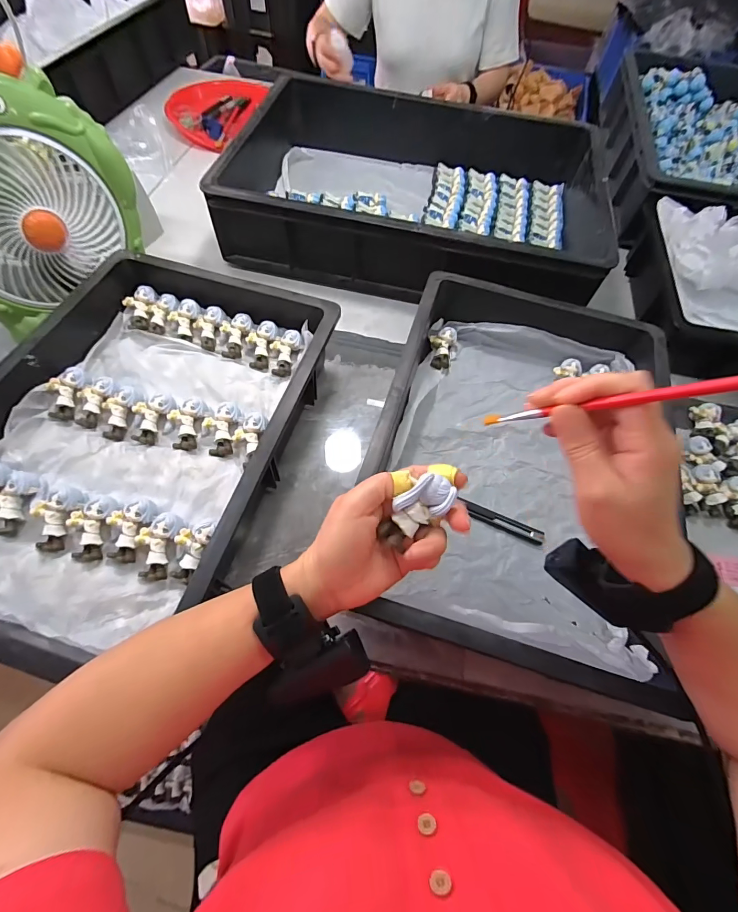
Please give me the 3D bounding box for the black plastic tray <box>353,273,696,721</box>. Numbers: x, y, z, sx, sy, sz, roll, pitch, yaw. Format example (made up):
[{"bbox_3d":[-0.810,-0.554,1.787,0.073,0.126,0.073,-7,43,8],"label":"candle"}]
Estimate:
[{"bbox_3d":[0.168,-0.006,0.445,0.309,0.092,0.442,17,62,5],"label":"black plastic tray"}]

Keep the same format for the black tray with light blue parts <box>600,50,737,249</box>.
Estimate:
[{"bbox_3d":[0.670,-0.574,0.743,0.367,0.122,0.568,12,62,3],"label":"black tray with light blue parts"}]

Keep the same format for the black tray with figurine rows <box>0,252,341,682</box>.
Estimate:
[{"bbox_3d":[-0.253,-0.025,0.439,0.318,0.095,0.439,17,62,5],"label":"black tray with figurine rows"}]

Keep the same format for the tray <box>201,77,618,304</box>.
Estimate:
[{"bbox_3d":[0.073,-0.437,0.658,0.584,0.116,0.402,12,62,3],"label":"tray"}]

